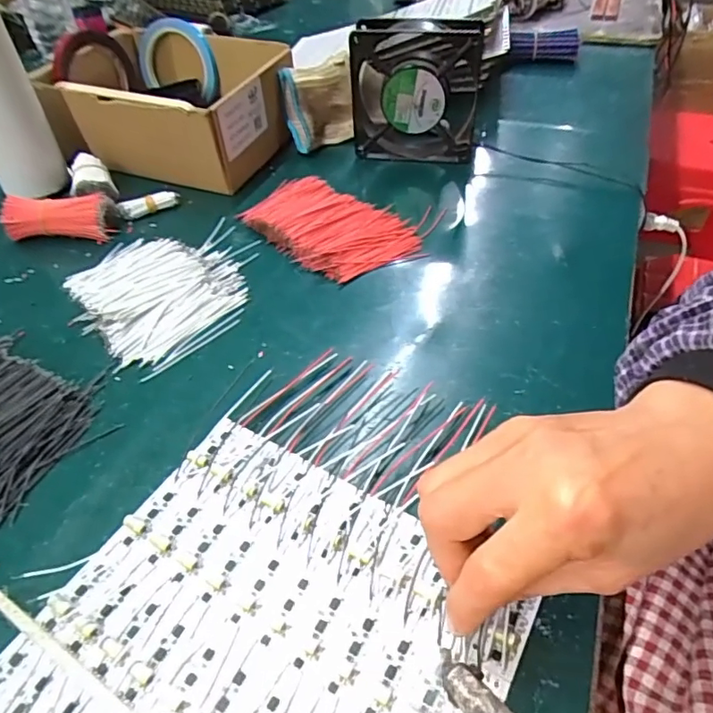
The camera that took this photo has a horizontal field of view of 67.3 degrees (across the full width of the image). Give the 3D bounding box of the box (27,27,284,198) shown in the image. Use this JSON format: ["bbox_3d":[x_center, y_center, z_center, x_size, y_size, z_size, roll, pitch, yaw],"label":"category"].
[{"bbox_3d":[-0.185,-0.263,0.567,0.220,0.084,0.178,15,48,18],"label":"box"}]

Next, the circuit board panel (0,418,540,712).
[{"bbox_3d":[-0.052,0.138,0.224,0.193,0.006,0.210,22,50,24],"label":"circuit board panel"}]

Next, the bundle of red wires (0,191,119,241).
[{"bbox_3d":[-0.262,-0.123,0.473,0.086,0.037,0.029,-3,45,1],"label":"bundle of red wires"}]

